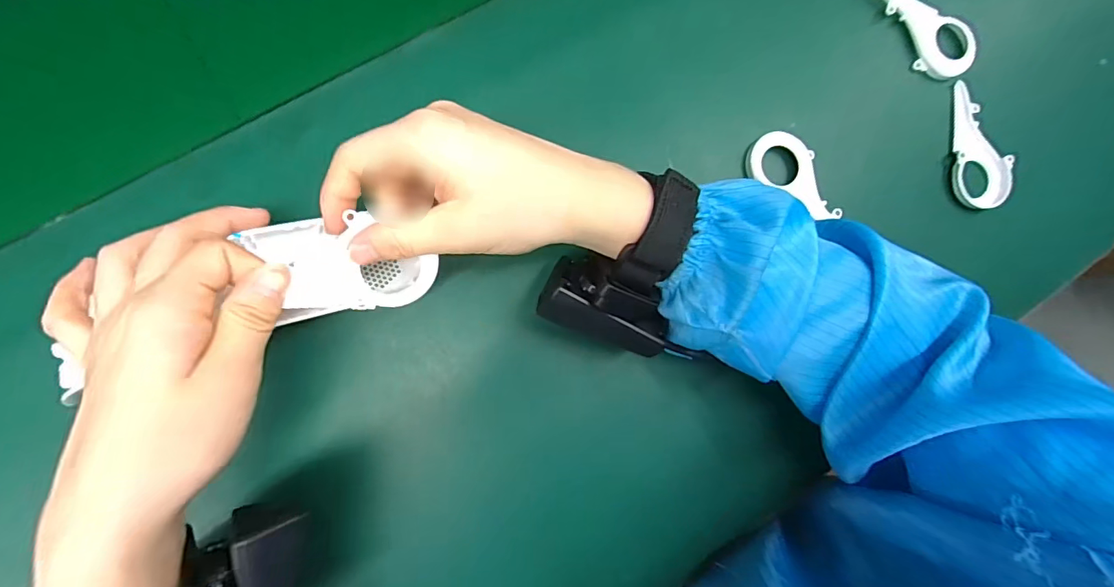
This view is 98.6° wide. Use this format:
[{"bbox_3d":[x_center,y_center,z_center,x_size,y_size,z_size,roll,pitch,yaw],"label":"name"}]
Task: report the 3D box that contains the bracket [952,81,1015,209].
[{"bbox_3d":[0.312,-0.110,0.353,0.039,0.011,0.092,1,84,-3],"label":"bracket"}]

